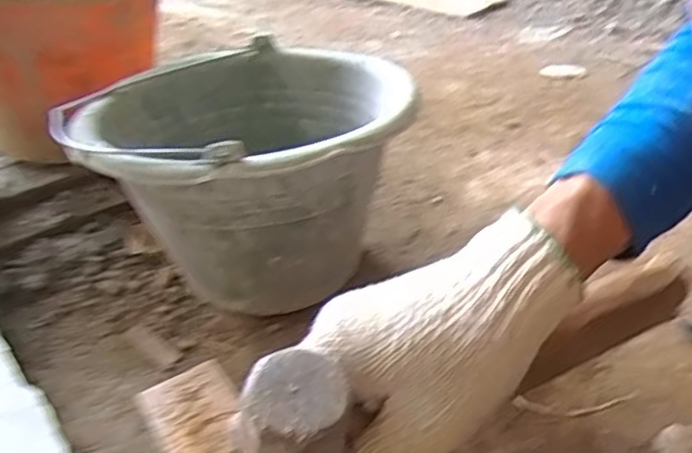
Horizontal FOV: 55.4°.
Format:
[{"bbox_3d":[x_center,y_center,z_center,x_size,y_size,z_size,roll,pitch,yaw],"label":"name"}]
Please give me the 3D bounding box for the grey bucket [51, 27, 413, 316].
[{"bbox_3d":[-0.072,-0.032,0.546,0.237,0.164,0.240,-2,32,2],"label":"grey bucket"}]

